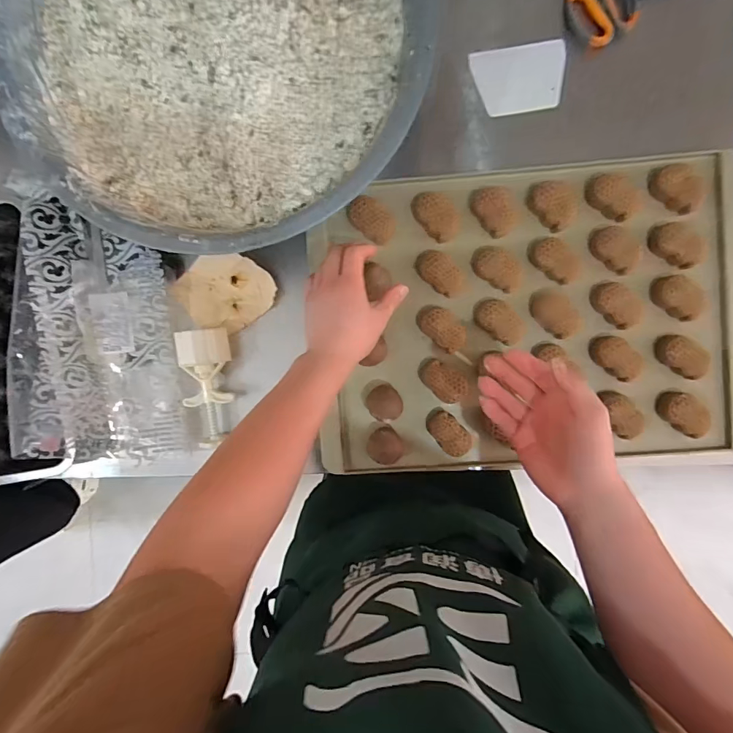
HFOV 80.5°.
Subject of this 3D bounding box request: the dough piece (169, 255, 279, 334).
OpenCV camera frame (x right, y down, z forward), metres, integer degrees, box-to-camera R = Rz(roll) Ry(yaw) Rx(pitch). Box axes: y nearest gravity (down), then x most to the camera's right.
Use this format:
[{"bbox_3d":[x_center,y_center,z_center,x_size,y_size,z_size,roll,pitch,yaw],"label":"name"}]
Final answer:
[{"bbox_3d":[-0.203,-0.109,0.622,0.129,0.035,0.117,-38,90,3],"label":"dough piece"}]

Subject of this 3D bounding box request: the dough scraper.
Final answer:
[{"bbox_3d":[0.211,-0.396,0.597,0.125,0.007,0.085,-10,98,0],"label":"dough scraper"}]

